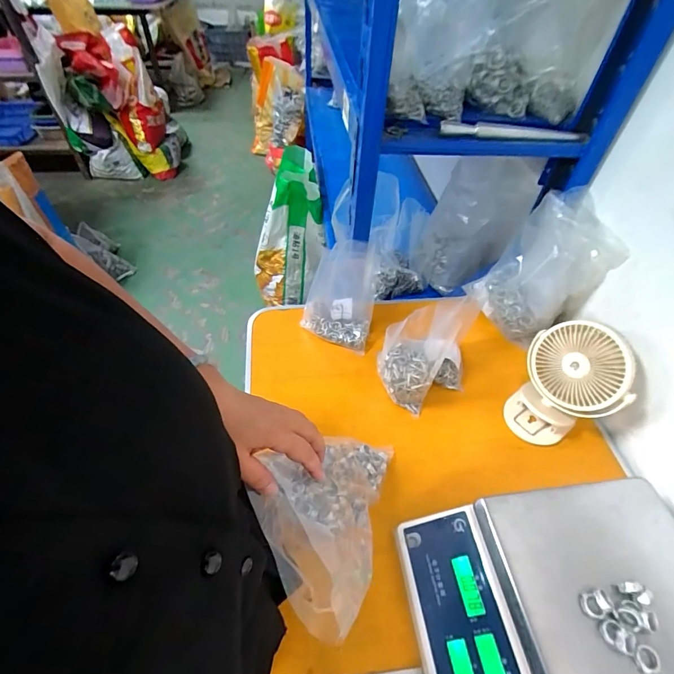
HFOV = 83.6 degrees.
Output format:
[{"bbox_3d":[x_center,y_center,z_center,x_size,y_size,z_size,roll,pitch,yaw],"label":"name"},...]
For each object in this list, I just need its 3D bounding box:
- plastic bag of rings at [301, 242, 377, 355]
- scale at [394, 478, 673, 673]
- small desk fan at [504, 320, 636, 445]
[{"bbox_3d":[0.005,-0.087,0.708,0.135,0.155,0.143,7,50,3],"label":"plastic bag of rings"},{"bbox_3d":[0.250,0.320,0.392,0.305,0.093,0.282,-4,50,-6],"label":"scale"},{"bbox_3d":[0.352,0.077,0.584,0.145,0.178,0.117,36,57,25],"label":"small desk fan"}]

